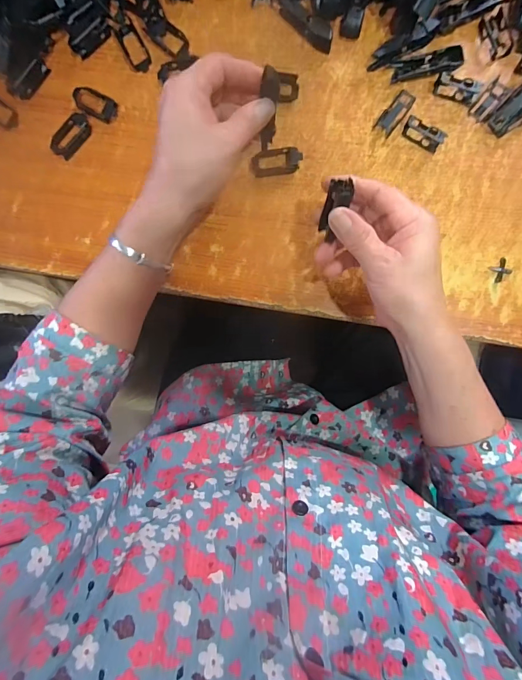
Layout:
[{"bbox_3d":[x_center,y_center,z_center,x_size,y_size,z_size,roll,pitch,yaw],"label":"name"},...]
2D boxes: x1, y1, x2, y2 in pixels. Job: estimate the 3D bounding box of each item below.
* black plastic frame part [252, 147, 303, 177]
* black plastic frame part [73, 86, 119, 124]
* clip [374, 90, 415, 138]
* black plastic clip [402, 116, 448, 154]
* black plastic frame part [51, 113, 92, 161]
[{"bbox_3d":[0.016,-0.181,0.353,0.050,0.013,0.023,-6,92,6],"label":"black plastic frame part"},{"bbox_3d":[-0.173,-0.246,0.365,0.045,0.009,0.024,26,95,4],"label":"black plastic frame part"},{"bbox_3d":[0.130,-0.220,0.339,0.018,0.011,0.040,39,95,3],"label":"clip"},{"bbox_3d":[0.155,-0.196,0.331,0.039,0.018,0.014,36,95,3],"label":"black plastic clip"},{"bbox_3d":[-0.201,-0.217,0.369,0.024,0.010,0.049,41,96,3],"label":"black plastic frame part"}]

